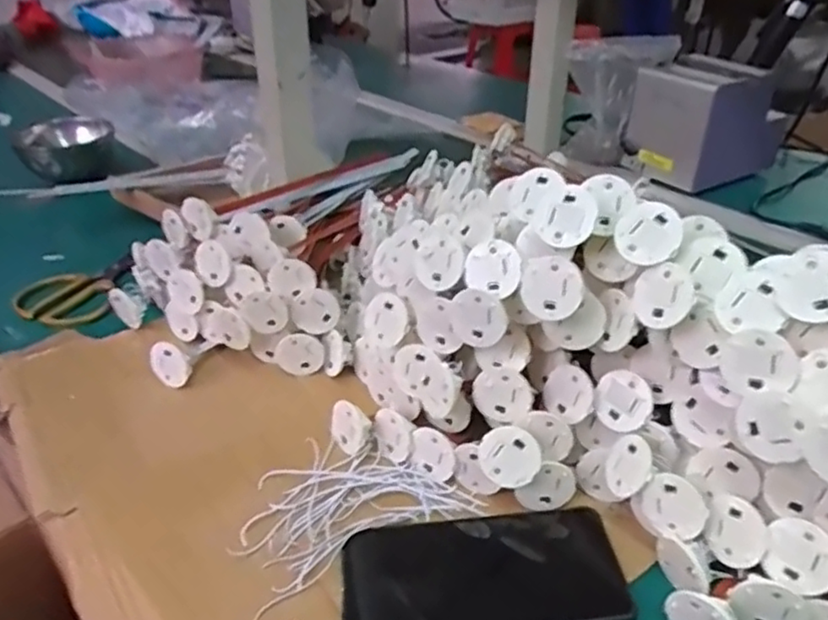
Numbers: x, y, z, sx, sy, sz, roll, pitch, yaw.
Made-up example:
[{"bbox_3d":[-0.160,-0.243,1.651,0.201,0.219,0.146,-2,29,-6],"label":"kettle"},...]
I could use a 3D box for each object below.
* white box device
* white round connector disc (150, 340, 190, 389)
[{"bbox_3d":[0.402,-0.266,0.919,0.177,0.133,0.131,-21,39,-29],"label":"white box device"},{"bbox_3d":[-0.197,0.045,0.538,0.027,0.043,0.007,-13,27,7],"label":"white round connector disc"}]

